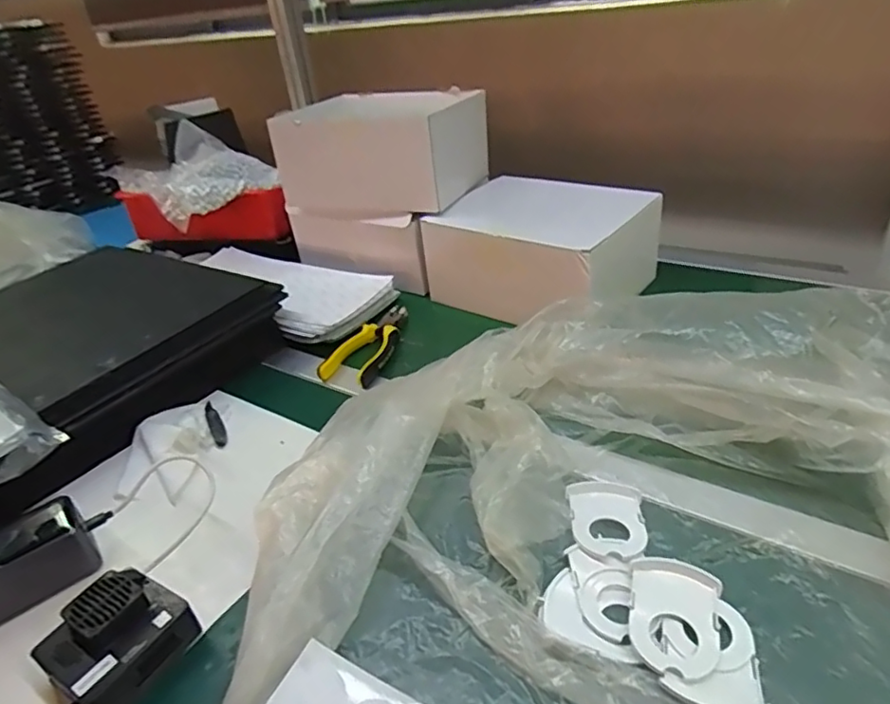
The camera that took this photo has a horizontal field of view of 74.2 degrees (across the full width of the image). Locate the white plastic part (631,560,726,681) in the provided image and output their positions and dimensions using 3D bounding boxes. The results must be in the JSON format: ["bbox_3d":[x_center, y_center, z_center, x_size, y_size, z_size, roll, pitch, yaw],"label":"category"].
[{"bbox_3d":[0.151,0.171,0.386,0.054,0.006,0.079,6,35,20],"label":"white plastic part"}]

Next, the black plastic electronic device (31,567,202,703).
[{"bbox_3d":[-0.221,0.193,0.398,0.064,0.049,0.076,15,38,31],"label":"black plastic electronic device"}]

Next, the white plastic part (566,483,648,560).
[{"bbox_3d":[0.126,0.129,0.458,0.056,0.009,0.077,-1,33,10],"label":"white plastic part"}]

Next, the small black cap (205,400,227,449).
[{"bbox_3d":[-0.243,0.075,0.623,0.014,0.015,0.075,-21,35,-21],"label":"small black cap"}]

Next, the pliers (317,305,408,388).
[{"bbox_3d":[-0.094,-0.013,0.724,0.067,0.021,0.182,2,34,15],"label":"pliers"}]

